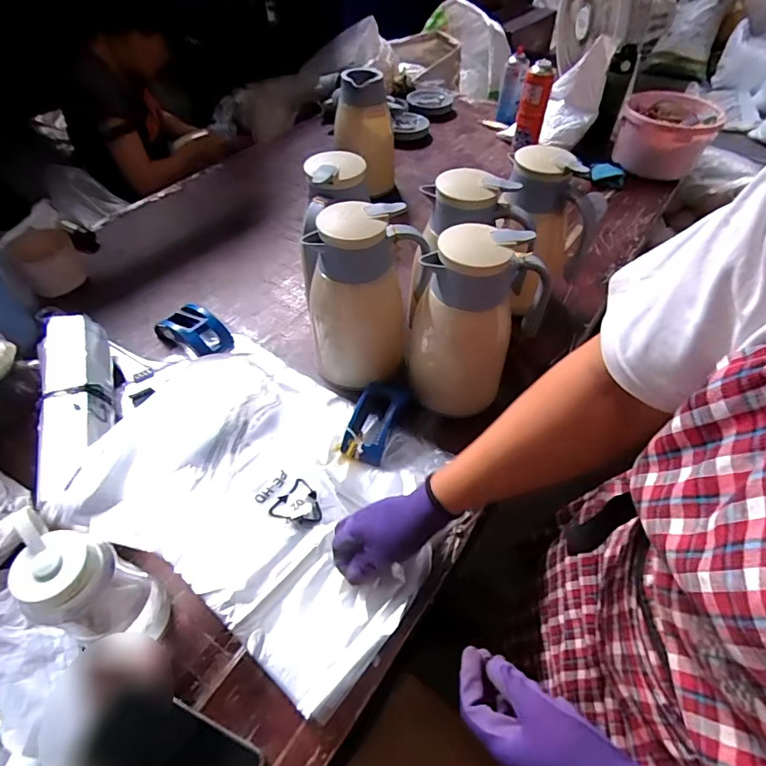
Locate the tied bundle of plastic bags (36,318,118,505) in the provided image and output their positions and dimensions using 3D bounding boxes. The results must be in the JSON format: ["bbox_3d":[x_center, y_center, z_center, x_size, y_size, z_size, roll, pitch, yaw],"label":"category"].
[{"bbox_3d":[-0.427,0.010,0.650,0.077,0.068,0.276,-18,51,-15],"label":"tied bundle of plastic bags"}]

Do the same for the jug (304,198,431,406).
[{"bbox_3d":[-0.029,-0.111,0.652,0.154,0.251,0.115,-8,48,-4],"label":"jug"}]

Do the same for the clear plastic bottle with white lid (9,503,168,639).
[{"bbox_3d":[-0.271,0.199,0.436,0.058,0.187,0.074,-7,48,-4],"label":"clear plastic bottle with white lid"}]

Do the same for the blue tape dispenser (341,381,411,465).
[{"bbox_3d":[-0.010,0.052,0.657,0.062,0.040,0.125,16,51,15],"label":"blue tape dispenser"}]

